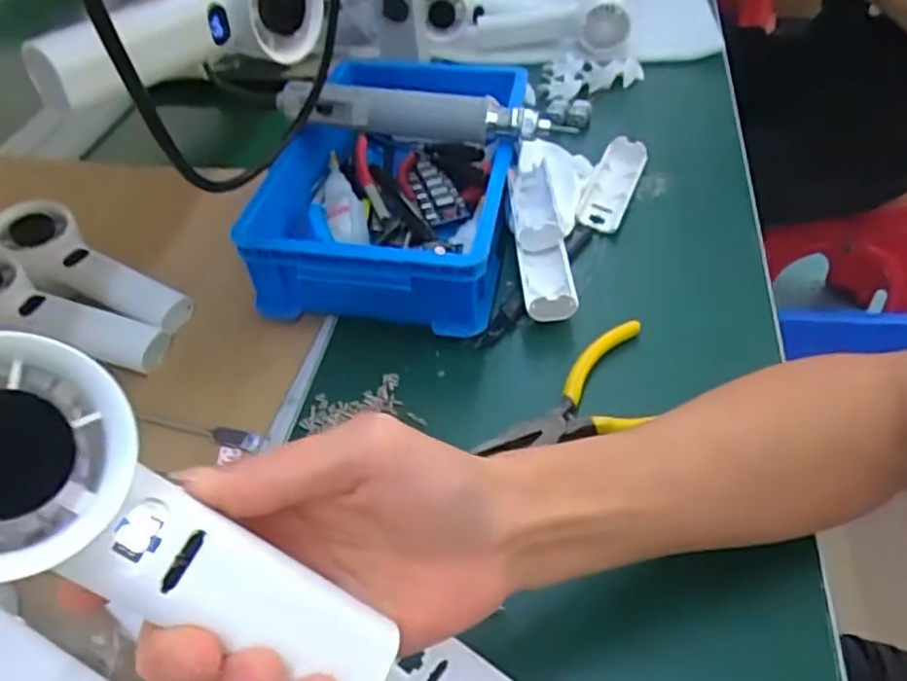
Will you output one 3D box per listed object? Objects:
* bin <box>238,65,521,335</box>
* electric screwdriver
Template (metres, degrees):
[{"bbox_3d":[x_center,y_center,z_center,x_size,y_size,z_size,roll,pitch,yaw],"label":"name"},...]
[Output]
[{"bbox_3d":[-0.038,-0.130,0.545,0.162,0.075,0.282,2,46,10],"label":"bin"},{"bbox_3d":[-0.024,-0.168,0.505,0.204,0.039,0.035,2,46,10],"label":"electric screwdriver"}]

